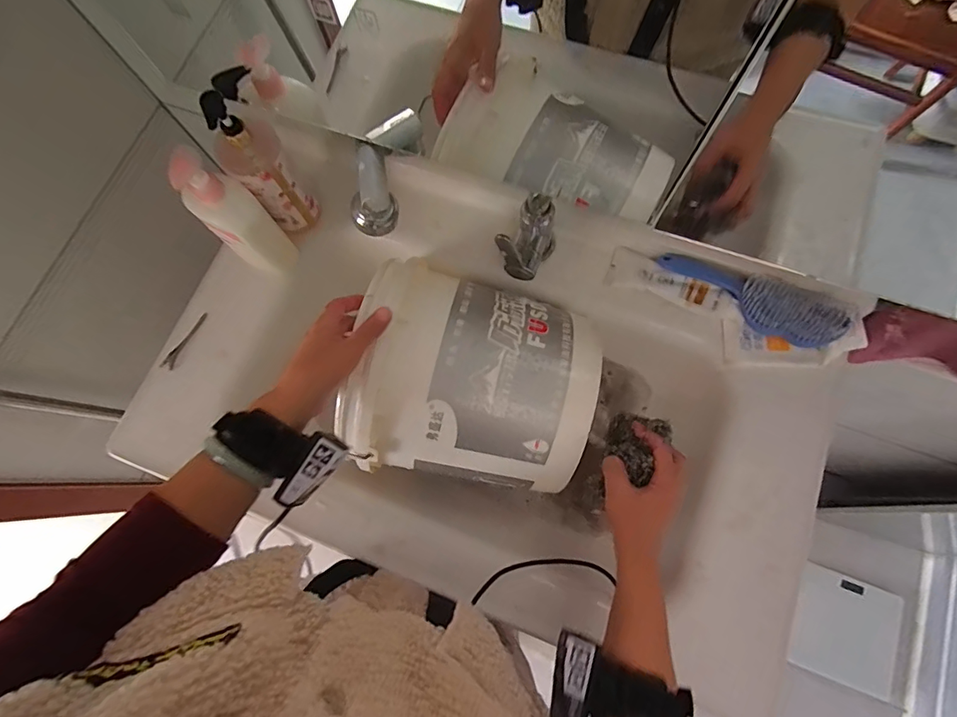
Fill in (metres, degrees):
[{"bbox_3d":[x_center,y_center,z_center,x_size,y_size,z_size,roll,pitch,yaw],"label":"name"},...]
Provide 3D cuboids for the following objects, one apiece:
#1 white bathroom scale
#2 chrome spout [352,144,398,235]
[{"bbox_3d":[0.955,0.706,1.191,0.203,0.029,0.258,9,79,42],"label":"white bathroom scale"},{"bbox_3d":[-0.107,-0.159,0.450,0.048,0.088,0.044,14,45,6],"label":"chrome spout"}]

